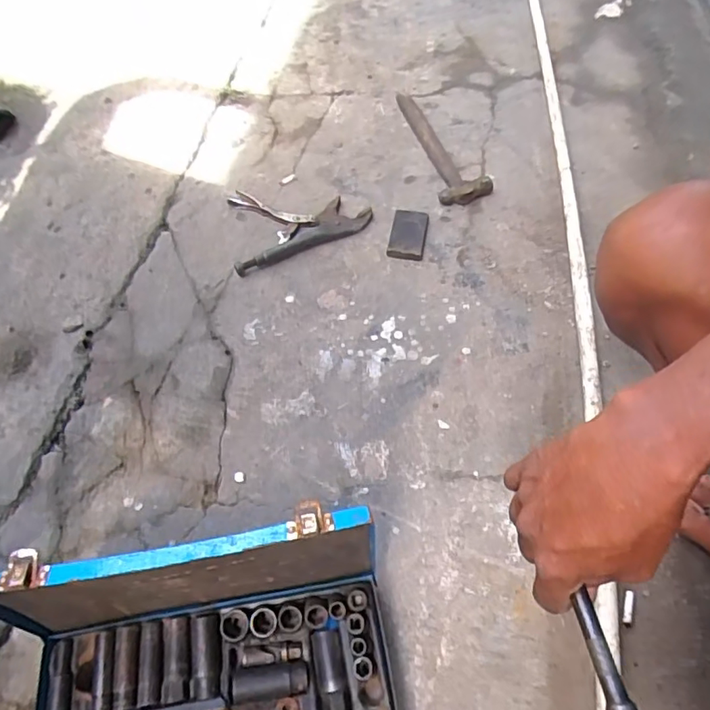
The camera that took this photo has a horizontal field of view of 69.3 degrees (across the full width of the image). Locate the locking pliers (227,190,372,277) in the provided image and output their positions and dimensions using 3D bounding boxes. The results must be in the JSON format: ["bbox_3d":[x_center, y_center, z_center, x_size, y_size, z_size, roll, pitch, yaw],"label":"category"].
[{"bbox_3d":[-0.100,-0.219,0.802,0.221,0.018,0.152,-23,62,-13],"label":"locking pliers"}]

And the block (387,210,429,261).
[{"bbox_3d":[0.082,-0.187,0.790,0.054,0.015,0.101,10,60,5],"label":"block"}]

